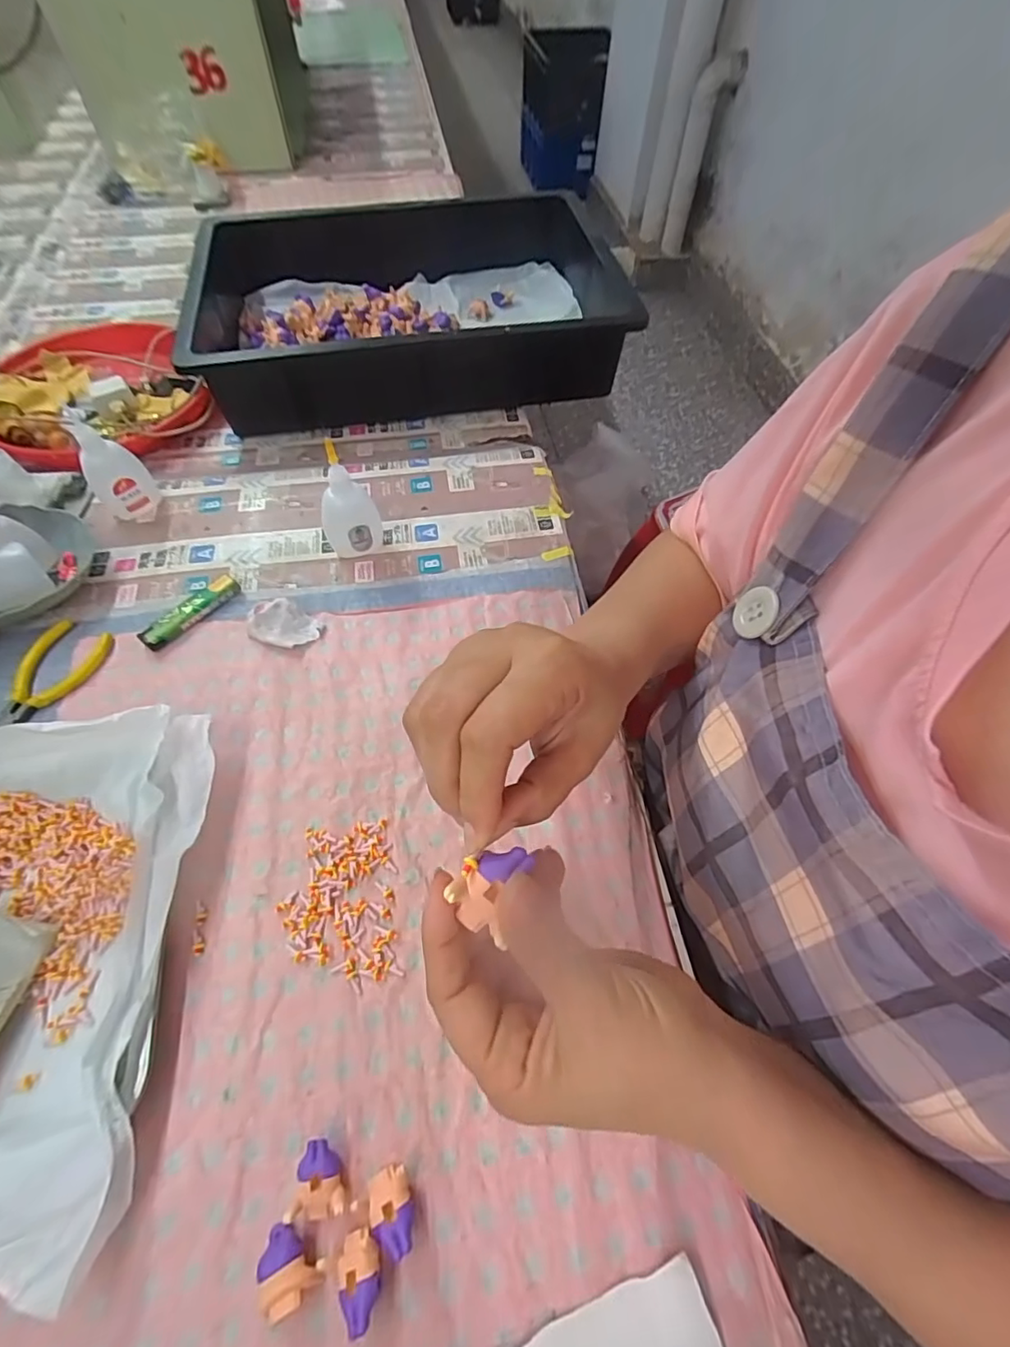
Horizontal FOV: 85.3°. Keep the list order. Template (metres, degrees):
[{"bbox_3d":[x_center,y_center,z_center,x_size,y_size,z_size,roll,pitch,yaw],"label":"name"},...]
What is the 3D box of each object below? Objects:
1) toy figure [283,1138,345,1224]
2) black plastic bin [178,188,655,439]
[{"bbox_3d":[-0.092,0.245,0.266,0.026,0.015,0.030,-15,61,-10],"label":"toy figure"},{"bbox_3d":[-0.113,-0.443,0.650,0.480,0.098,0.350,-8,60,-6],"label":"black plastic bin"}]

